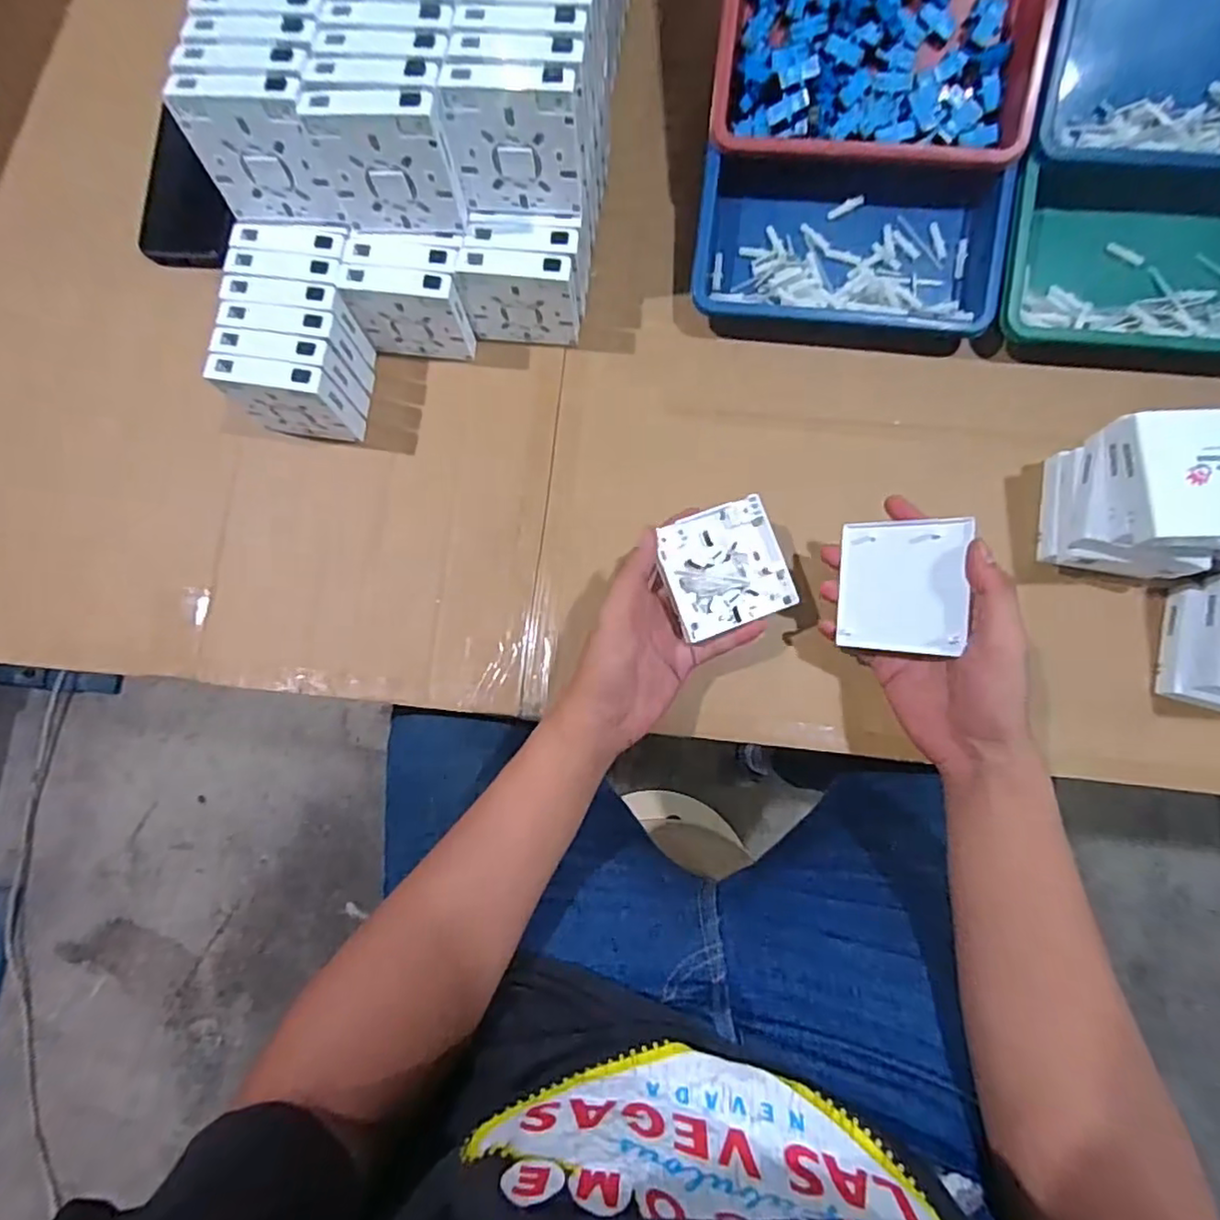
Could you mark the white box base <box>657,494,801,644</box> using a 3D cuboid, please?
[{"bbox_3d":[0.083,-0.031,0.467,0.087,0.021,0.084,-21,81,-1],"label":"white box base"}]

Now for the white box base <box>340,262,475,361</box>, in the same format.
[{"bbox_3d":[-0.159,-0.239,0.517,0.090,0.086,0.023,8,82,3],"label":"white box base"}]

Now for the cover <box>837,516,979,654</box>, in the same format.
[{"bbox_3d":[0.193,-0.015,0.424,0.006,0.083,0.086,1,92,-42],"label":"cover"}]

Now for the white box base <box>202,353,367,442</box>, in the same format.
[{"bbox_3d":[-0.252,-0.166,0.508,0.087,0.091,0.024,8,82,3],"label":"white box base"}]

